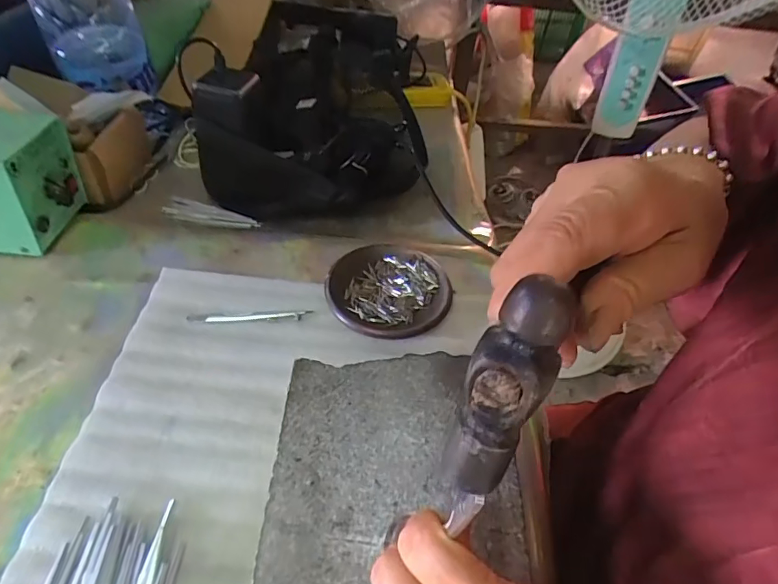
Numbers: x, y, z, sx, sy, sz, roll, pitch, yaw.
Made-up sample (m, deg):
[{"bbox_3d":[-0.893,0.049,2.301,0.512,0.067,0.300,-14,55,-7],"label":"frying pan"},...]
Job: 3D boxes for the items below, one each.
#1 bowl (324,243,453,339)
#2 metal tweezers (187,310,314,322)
[{"bbox_3d":[0.000,-0.002,0.462,0.113,0.019,0.111,2,47,-2],"label":"bowl"},{"bbox_3d":[-0.123,0.021,0.440,0.105,0.004,0.010,-2,47,-6],"label":"metal tweezers"}]

